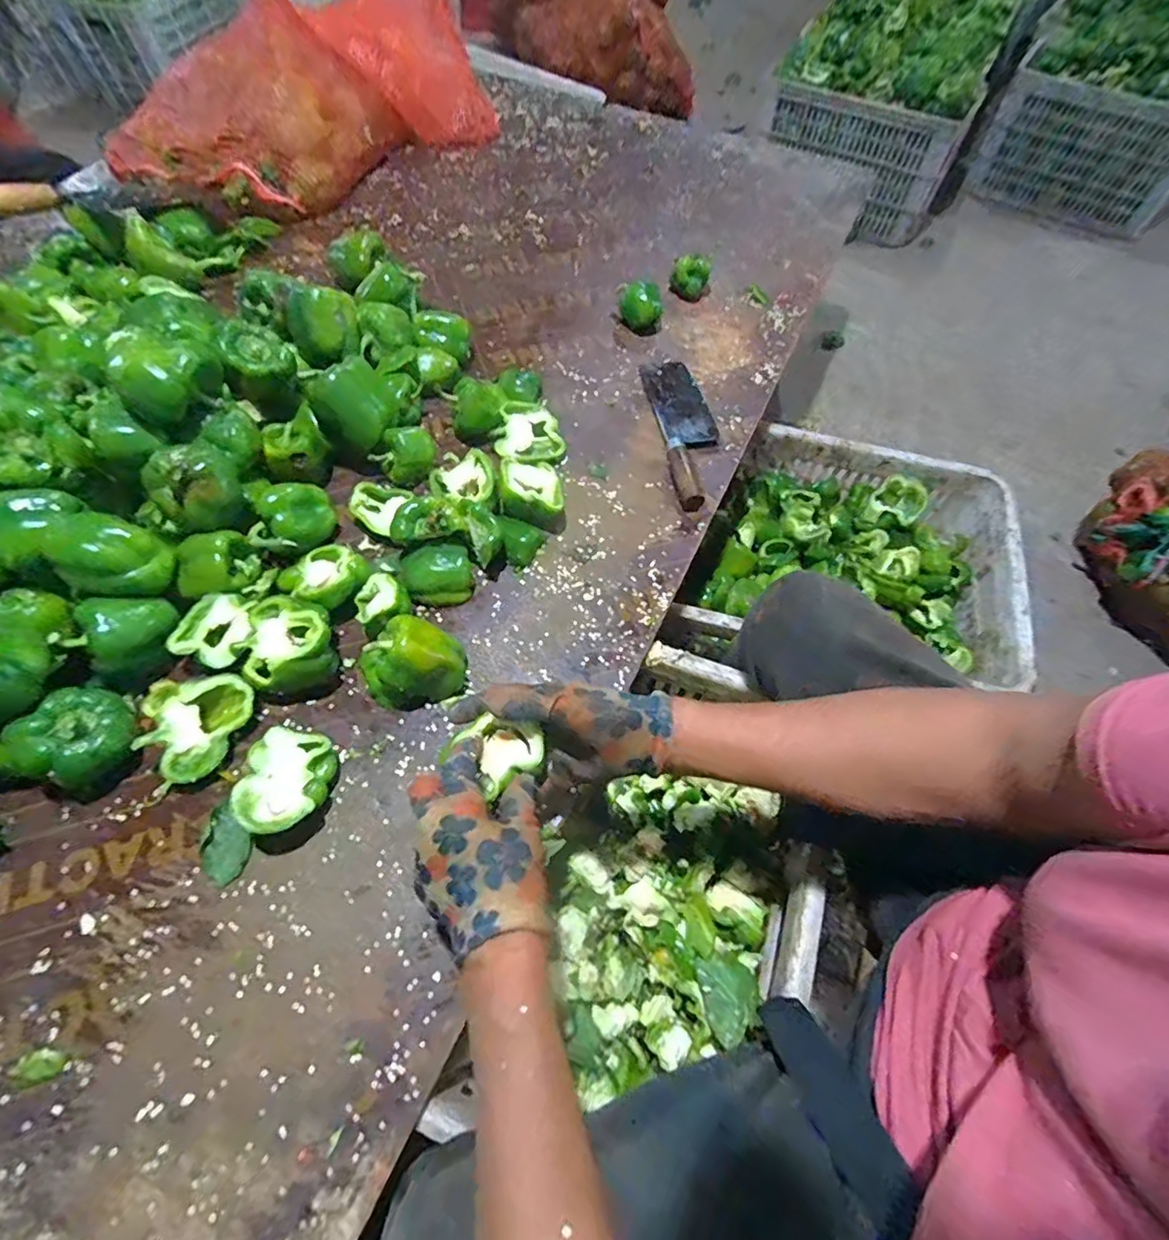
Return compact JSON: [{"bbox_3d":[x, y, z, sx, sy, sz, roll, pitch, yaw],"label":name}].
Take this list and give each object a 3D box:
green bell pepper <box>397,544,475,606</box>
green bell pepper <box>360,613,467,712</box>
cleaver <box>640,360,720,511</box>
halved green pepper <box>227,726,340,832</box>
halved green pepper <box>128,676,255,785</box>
[{"bbox_3d":[-0.141,-0.042,0.549,0.065,0.037,0.046,-16,62,-11],"label":"green bell pepper"},{"bbox_3d":[-0.151,0.039,0.499,0.082,0.059,0.075,1,61,-1],"label":"green bell pepper"},{"bbox_3d":[0.125,-0.237,0.690,0.072,0.022,0.237,-7,61,-6],"label":"cleaver"},{"bbox_3d":[-0.234,0.130,0.455,0.057,0.050,0.076,6,61,2],"label":"halved green pepper"},{"bbox_3d":[-0.323,0.084,0.473,0.066,0.051,0.087,26,63,12],"label":"halved green pepper"}]

